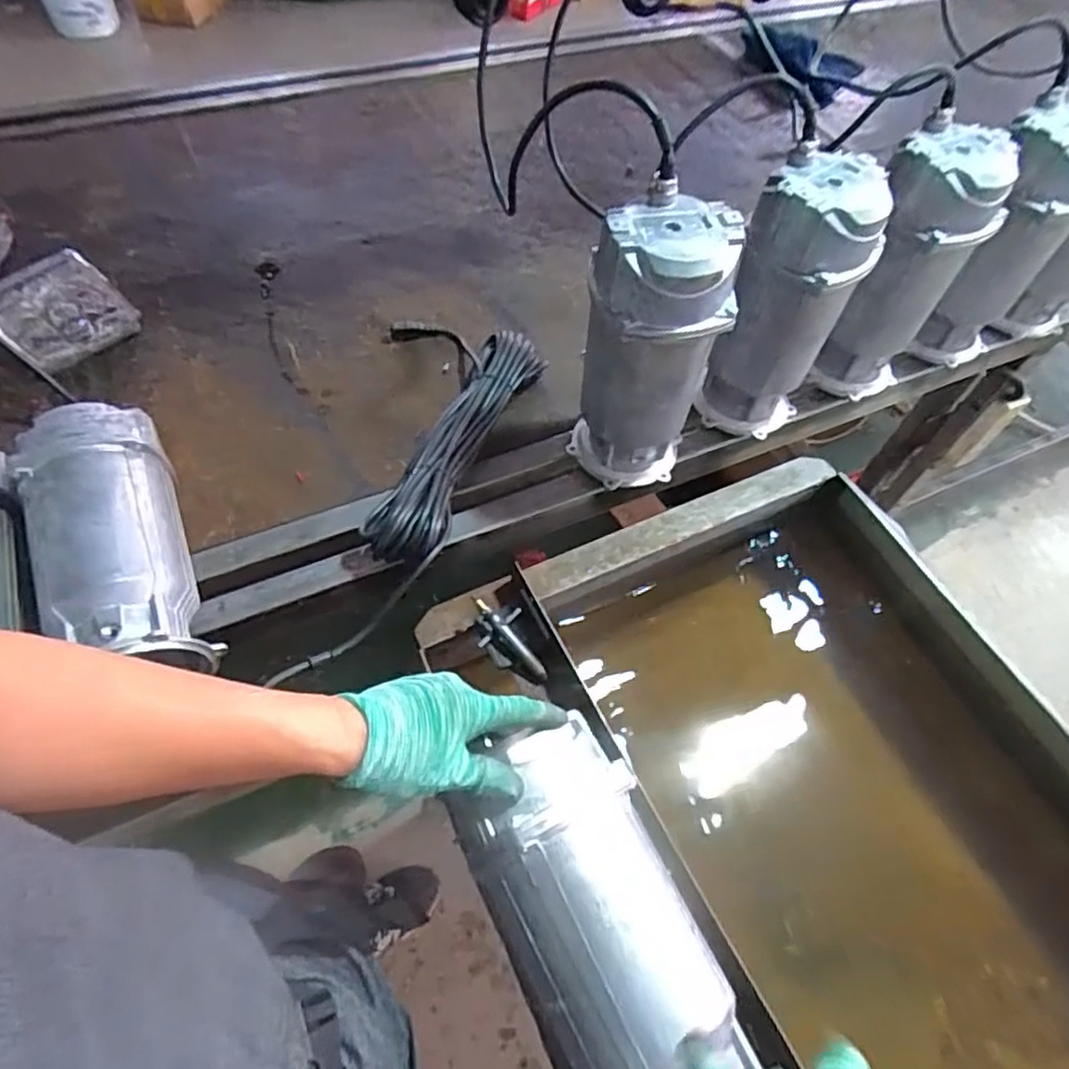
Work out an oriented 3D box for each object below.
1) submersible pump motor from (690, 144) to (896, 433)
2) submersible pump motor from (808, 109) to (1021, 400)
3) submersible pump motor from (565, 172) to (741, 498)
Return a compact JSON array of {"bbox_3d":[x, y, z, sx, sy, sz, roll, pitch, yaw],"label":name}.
[{"bbox_3d":[0.274,-0.246,0.756,0.122,0.306,0.113,39,63,18],"label":"submersible pump motor"},{"bbox_3d":[0.433,-0.310,0.799,0.129,0.292,0.124,27,60,13],"label":"submersible pump motor"},{"bbox_3d":[0.113,-0.181,0.705,0.122,0.309,0.118,-10,59,-10],"label":"submersible pump motor"}]

